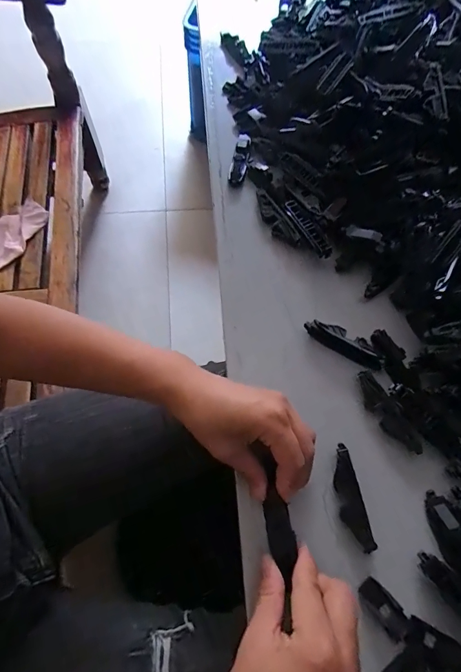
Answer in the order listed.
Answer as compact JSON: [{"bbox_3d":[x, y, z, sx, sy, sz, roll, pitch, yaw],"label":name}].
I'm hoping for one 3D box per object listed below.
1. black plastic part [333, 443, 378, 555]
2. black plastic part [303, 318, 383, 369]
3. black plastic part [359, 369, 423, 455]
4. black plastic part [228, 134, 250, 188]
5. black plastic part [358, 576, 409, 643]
[{"bbox_3d":[0.097,0.132,0.310,0.018,0.012,0.080,-9,67,-7],"label":"black plastic part"},{"bbox_3d":[0.109,0.005,0.364,0.076,0.010,0.025,32,69,11],"label":"black plastic part"},{"bbox_3d":[0.141,0.069,0.338,0.020,0.011,0.080,-30,71,-14],"label":"black plastic part"},{"bbox_3d":[0.012,-0.207,0.442,0.020,0.010,0.080,11,66,2],"label":"black plastic part"},{"bbox_3d":[0.115,0.203,0.281,0.019,0.005,0.038,-36,73,-16],"label":"black plastic part"}]

